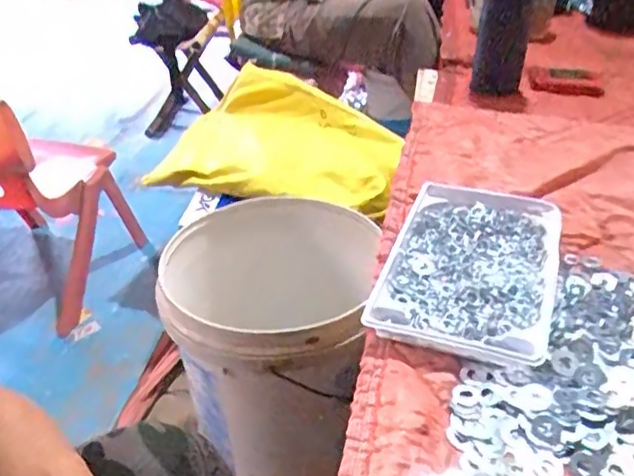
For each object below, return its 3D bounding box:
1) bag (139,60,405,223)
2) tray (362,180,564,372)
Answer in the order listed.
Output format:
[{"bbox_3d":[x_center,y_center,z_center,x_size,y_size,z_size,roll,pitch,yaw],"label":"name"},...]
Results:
[{"bbox_3d":[-0.052,-0.166,1.071,0.430,0.128,0.253,17,40,24],"label":"bag"},{"bbox_3d":[0.151,0.028,0.604,0.155,0.042,0.230,12,39,19],"label":"tray"}]

